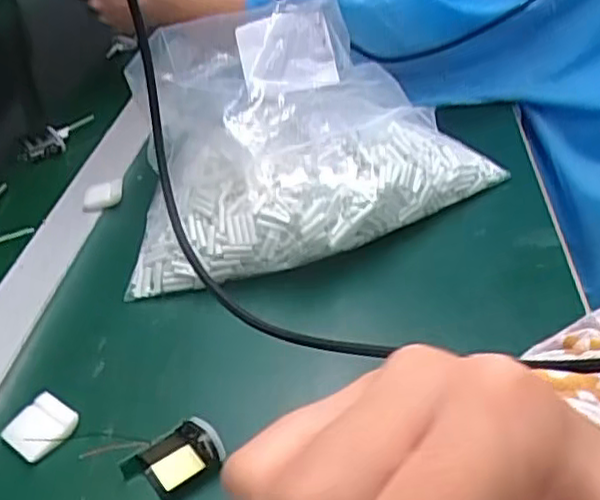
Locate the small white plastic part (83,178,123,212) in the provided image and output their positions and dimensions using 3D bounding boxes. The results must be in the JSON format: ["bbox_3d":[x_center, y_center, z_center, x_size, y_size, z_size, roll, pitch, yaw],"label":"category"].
[{"bbox_3d":[-0.182,-0.051,0.620,0.039,0.014,0.024,-14,36,-15],"label":"small white plastic part"}]

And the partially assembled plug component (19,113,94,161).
[{"bbox_3d":[-0.263,-0.121,0.729,0.088,0.025,0.026,-36,44,-16],"label":"partially assembled plug component"}]

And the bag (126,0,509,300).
[{"bbox_3d":[0.017,-0.086,0.547,0.316,0.169,0.160,-6,37,-4],"label":"bag"}]

